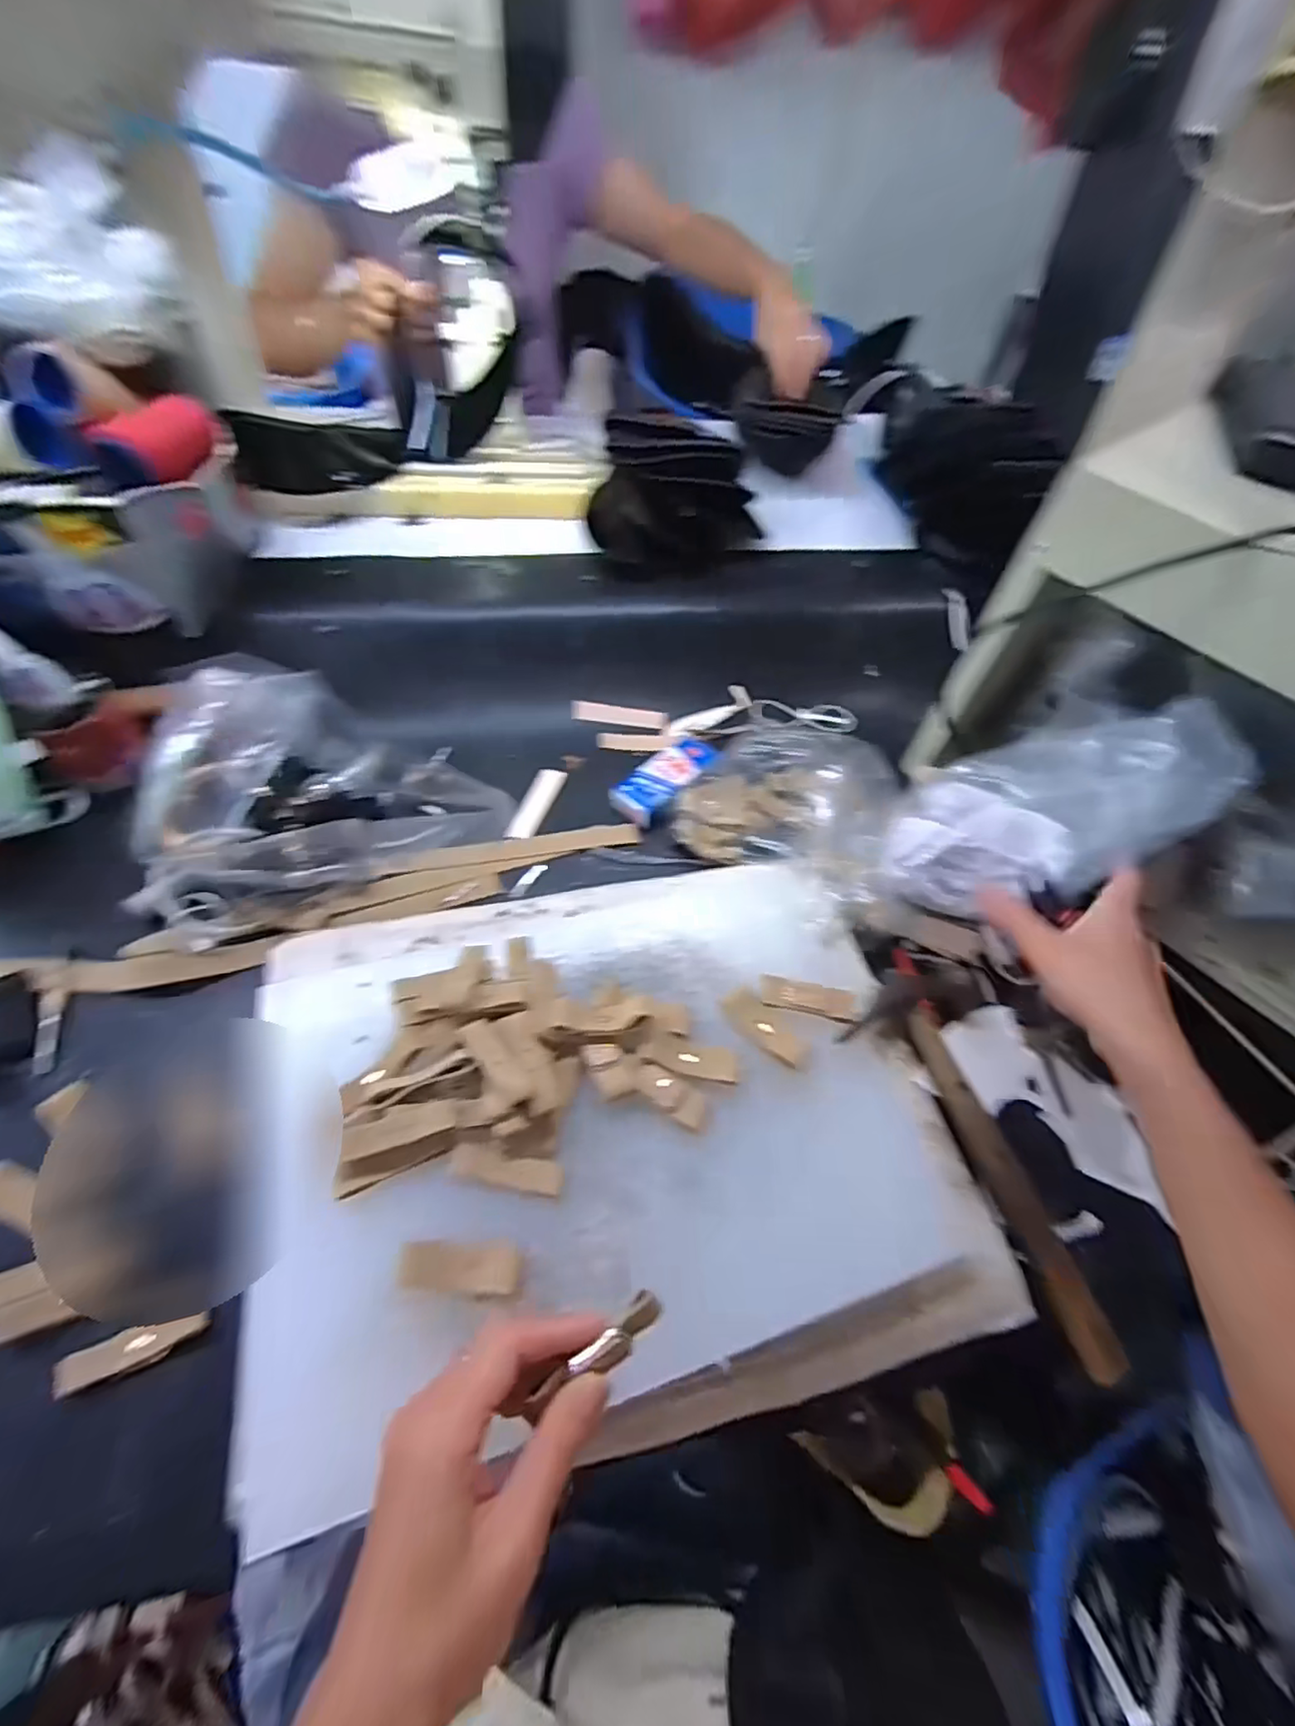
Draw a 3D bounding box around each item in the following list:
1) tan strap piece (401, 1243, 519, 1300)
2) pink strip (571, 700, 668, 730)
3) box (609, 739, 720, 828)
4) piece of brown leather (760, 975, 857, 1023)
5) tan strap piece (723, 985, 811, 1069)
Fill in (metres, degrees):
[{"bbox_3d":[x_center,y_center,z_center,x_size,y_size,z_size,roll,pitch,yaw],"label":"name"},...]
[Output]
[{"bbox_3d":[-0.091,0.200,0.308,0.056,0.006,0.022,7,72,-8],"label":"tan strap piece"},{"bbox_3d":[-0.028,-0.148,0.632,0.095,0.004,0.019,7,82,-3],"label":"pink strip"},{"bbox_3d":[0.018,-0.079,0.569,0.051,0.019,0.109,37,59,20],"label":"box"},{"bbox_3d":[0.105,0.088,0.408,0.062,0.004,0.023,10,54,2],"label":"piece of brown leather"},{"bbox_3d":[0.073,0.103,0.394,0.023,0.004,0.058,-31,63,-25],"label":"tan strap piece"}]

